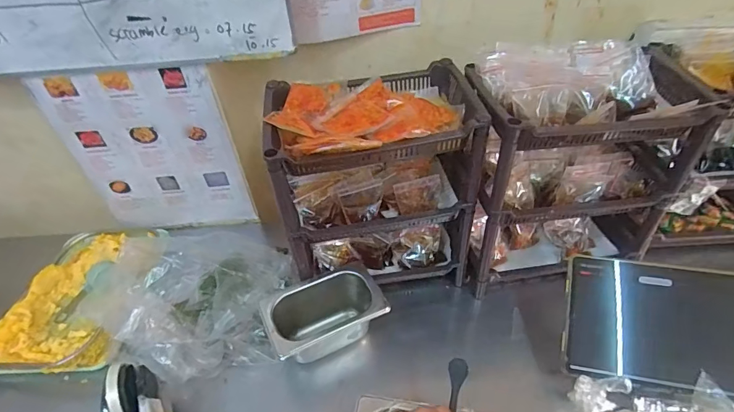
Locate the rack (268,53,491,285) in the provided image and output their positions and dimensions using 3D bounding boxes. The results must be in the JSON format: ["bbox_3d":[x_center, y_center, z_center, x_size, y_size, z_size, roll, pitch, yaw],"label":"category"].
[{"bbox_3d":[0.016,-0.029,0.675,0.281,0.322,0.182,-7,44,-3],"label":"rack"}]

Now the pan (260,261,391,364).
[{"bbox_3d":[-0.068,0.172,0.656,0.174,0.089,0.114,-20,46,-16],"label":"pan"}]

